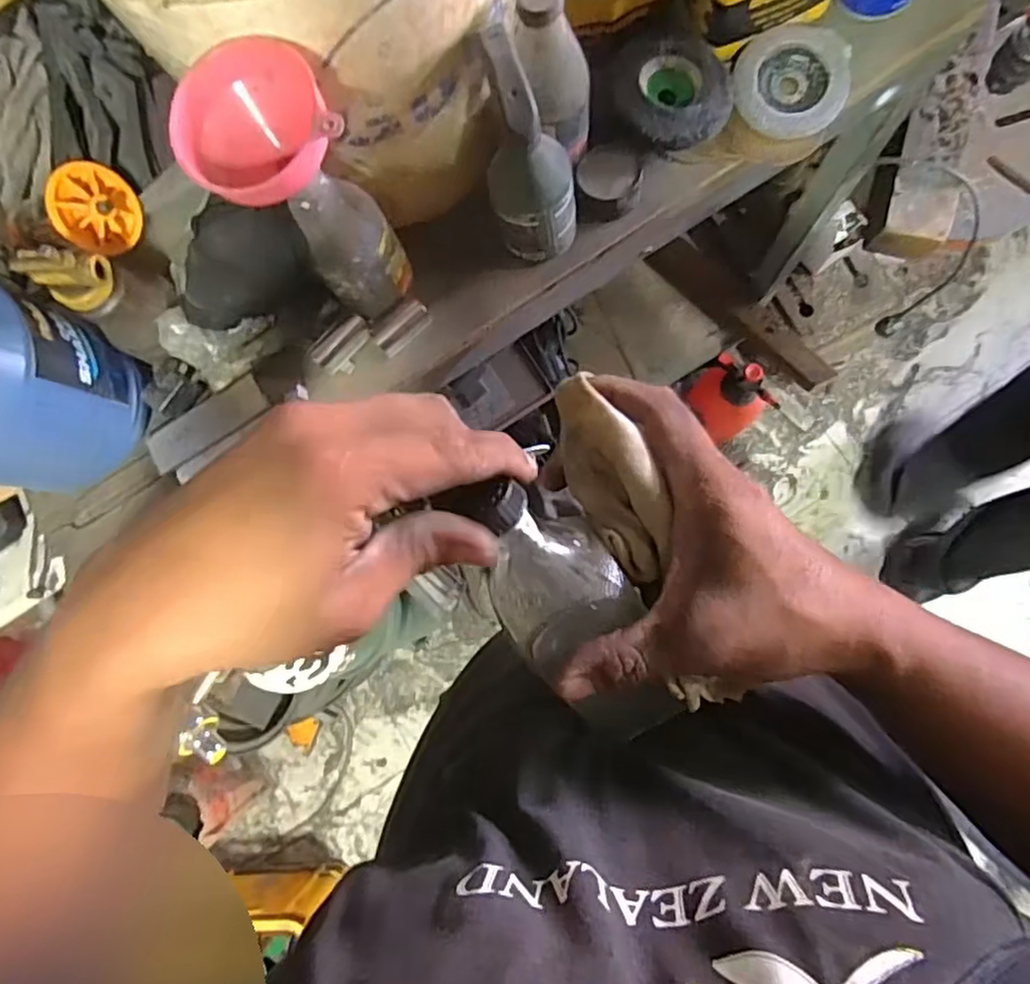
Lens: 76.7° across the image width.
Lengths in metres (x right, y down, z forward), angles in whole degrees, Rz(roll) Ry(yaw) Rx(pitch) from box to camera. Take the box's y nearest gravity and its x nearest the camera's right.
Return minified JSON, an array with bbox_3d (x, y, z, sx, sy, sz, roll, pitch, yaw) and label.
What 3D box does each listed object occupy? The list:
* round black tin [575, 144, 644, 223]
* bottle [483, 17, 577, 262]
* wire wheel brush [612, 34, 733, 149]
[{"bbox_3d":[0.078,-0.253,0.534,0.052,0.032,0.054,4,84,7],"label":"round black tin"},{"bbox_3d":[0.009,-0.236,0.465,0.059,0.169,0.069,-11,83,5],"label":"bottle"},{"bbox_3d":[0.128,-0.321,0.517,0.090,0.027,0.092,-1,84,6],"label":"wire wheel brush"}]

